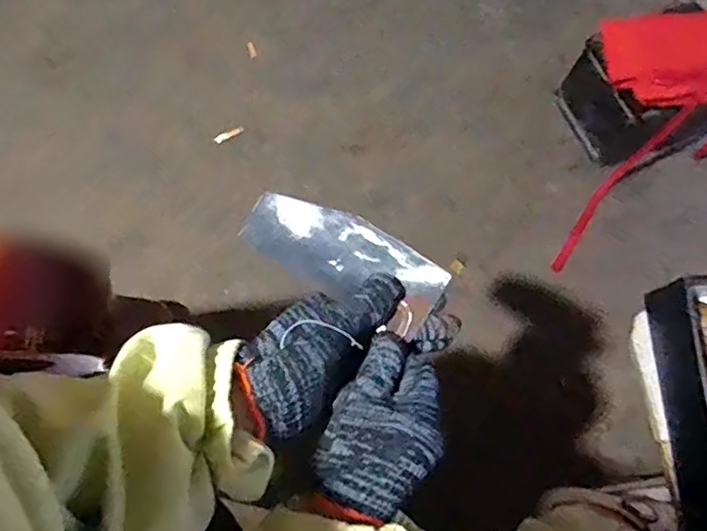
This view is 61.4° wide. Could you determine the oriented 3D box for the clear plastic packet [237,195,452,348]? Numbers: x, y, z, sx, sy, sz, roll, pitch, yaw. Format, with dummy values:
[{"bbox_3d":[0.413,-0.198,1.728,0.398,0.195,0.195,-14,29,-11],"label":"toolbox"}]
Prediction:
[{"bbox_3d":[-0.007,-0.005,0.411,0.139,0.015,0.057,23,77,2],"label":"clear plastic packet"}]

